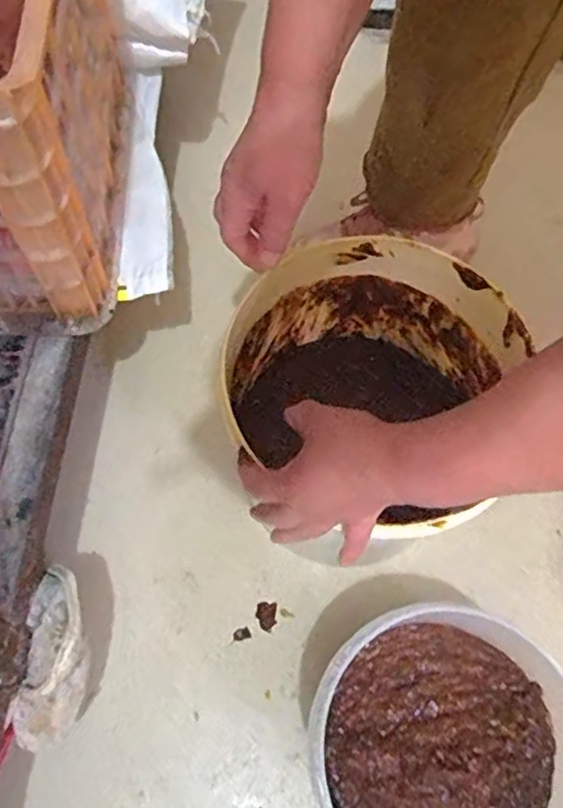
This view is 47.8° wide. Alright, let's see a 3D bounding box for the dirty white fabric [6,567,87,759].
[{"bbox_3d":[-0.193,0.218,0.538,0.058,0.057,0.148,4,80,0],"label":"dirty white fabric"}]

